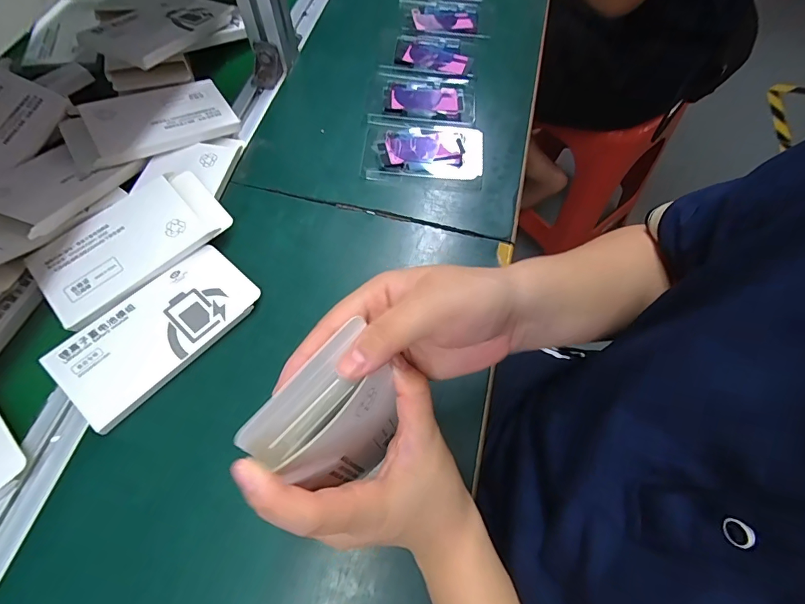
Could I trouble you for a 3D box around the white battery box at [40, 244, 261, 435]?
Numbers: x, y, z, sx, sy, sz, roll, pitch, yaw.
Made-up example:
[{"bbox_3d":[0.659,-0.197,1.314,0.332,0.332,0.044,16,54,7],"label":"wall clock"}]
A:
[{"bbox_3d":[-0.202,0.022,0.353,0.084,0.007,0.157,39,68,14],"label":"white battery box"}]

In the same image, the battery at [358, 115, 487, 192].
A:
[{"bbox_3d":[0.023,-0.168,0.460,0.129,0.016,0.089,9,64,0],"label":"battery"}]

